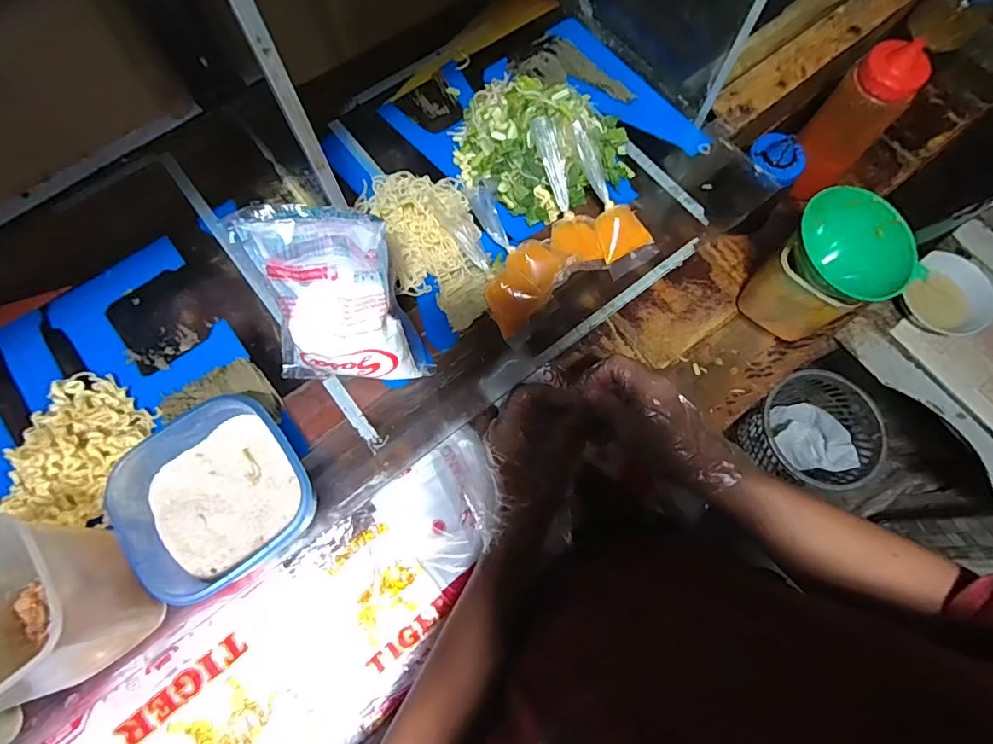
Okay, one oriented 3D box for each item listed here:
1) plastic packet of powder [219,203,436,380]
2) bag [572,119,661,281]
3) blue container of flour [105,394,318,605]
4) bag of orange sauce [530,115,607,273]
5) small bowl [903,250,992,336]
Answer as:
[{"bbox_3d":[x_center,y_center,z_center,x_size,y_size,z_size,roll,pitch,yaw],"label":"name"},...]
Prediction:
[{"bbox_3d":[-0.115,-0.049,0.383,0.101,0.150,0.038,-9,32,-3],"label":"plastic packet of powder"},{"bbox_3d":[0.102,-0.159,0.476,0.051,0.021,0.139,-23,91,-8],"label":"bag"},{"bbox_3d":[-0.202,0.088,0.390,0.119,0.059,0.119,-41,77,-12],"label":"blue container of flour"},{"bbox_3d":[0.058,-0.157,0.467,0.042,0.019,0.138,-20,94,-7],"label":"bag of orange sauce"},{"bbox_3d":[0.787,-0.132,0.915,0.123,0.067,0.145,-34,76,-11],"label":"small bowl"}]

